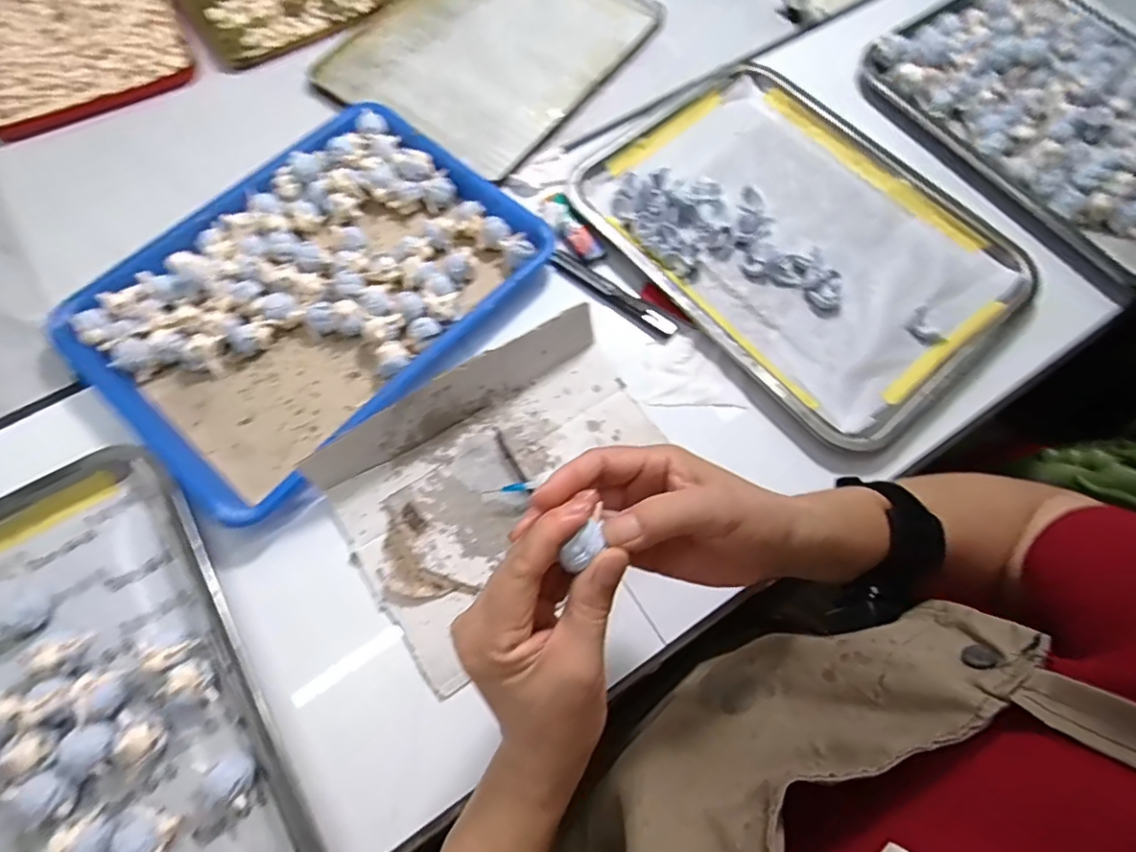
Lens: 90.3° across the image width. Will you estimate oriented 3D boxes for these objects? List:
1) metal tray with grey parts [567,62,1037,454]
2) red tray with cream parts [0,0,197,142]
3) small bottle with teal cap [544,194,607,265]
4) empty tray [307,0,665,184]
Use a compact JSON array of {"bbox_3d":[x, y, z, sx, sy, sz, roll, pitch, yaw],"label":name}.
[{"bbox_3d":[0.186,-0.164,0.479,0.228,0.035,0.338,-38,75,-14],"label":"metal tray with grey parts"},{"bbox_3d":[-0.497,-0.398,0.559,0.195,0.029,0.226,-28,72,-11],"label":"red tray with cream parts"},{"bbox_3d":[0.002,-0.175,0.499,0.027,0.020,0.072,-32,73,-12],"label":"small bottle with teal cap"},{"bbox_3d":[-0.078,-0.382,0.569,0.233,0.019,0.270,37,78,11],"label":"empty tray"}]

